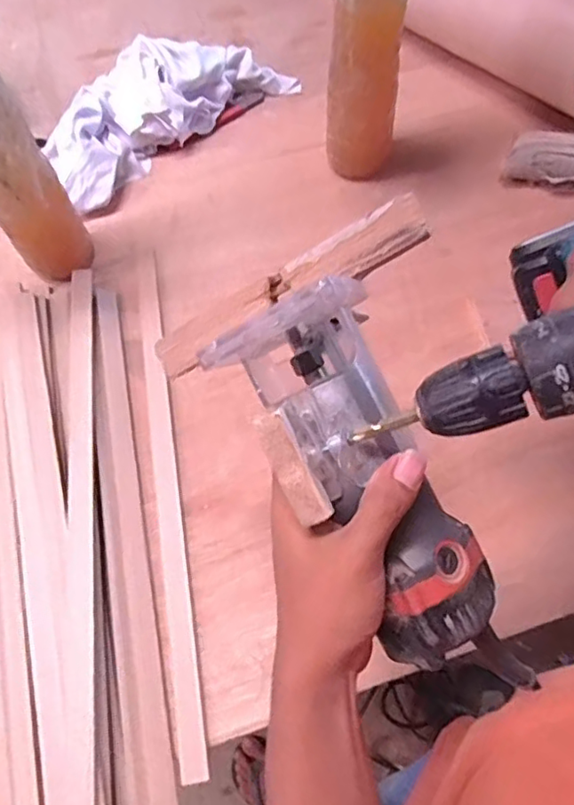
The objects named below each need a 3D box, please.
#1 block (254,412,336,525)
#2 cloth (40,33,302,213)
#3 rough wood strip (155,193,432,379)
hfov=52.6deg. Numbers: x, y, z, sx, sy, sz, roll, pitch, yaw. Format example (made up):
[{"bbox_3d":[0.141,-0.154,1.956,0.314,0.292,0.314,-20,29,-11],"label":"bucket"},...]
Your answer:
[{"bbox_3d":[0.002,0.035,0.313,0.020,0.016,0.060,-28,85,-10],"label":"block"},{"bbox_3d":[-0.174,-0.418,0.801,0.375,0.083,0.147,-40,68,-15],"label":"cloth"},{"bbox_3d":[-0.005,-0.067,0.363,0.191,0.017,0.025,-25,62,23],"label":"rough wood strip"}]

